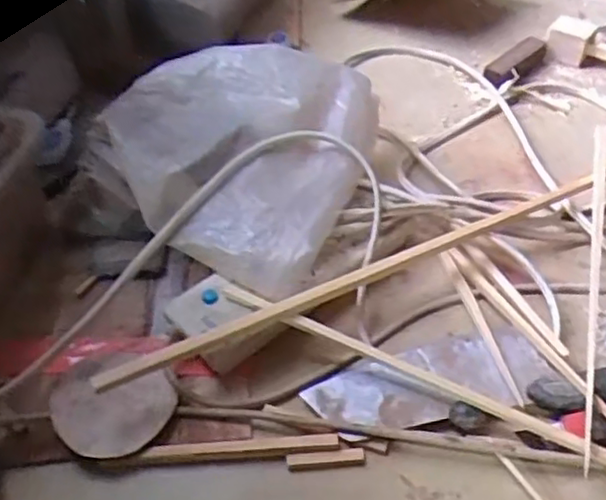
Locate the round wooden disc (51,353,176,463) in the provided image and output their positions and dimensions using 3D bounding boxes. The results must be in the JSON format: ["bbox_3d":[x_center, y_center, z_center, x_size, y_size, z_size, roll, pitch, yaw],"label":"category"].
[{"bbox_3d":[-0.147,0.118,0.519,0.086,0.012,0.083,5,48,-6],"label":"round wooden disc"}]

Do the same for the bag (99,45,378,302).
[{"bbox_3d":[-0.069,-0.094,0.624,0.242,0.080,0.237,13,49,15],"label":"bag"}]

